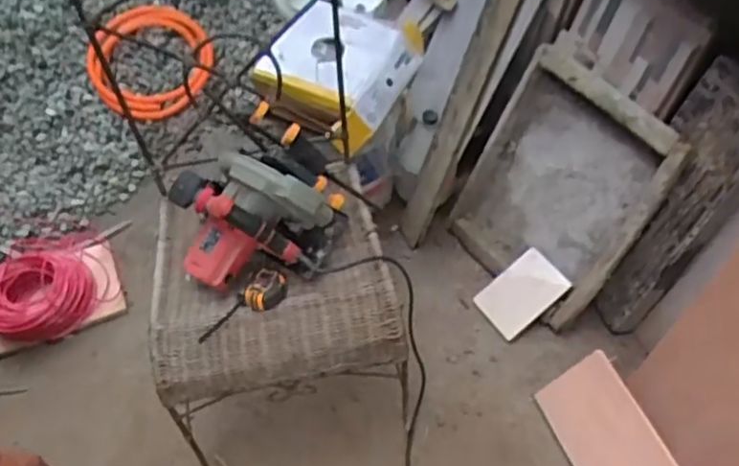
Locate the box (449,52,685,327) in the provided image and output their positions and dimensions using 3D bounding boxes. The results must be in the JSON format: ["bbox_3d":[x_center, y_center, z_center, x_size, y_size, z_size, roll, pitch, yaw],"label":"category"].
[{"bbox_3d":[0.445,-0.089,1.570,0.119,0.536,0.463,5,34,-33],"label":"box"}]

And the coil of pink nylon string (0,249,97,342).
[{"bbox_3d":[-0.801,0.148,1.639,0.243,0.111,0.209,-22,53,-14],"label":"coil of pink nylon string"}]

